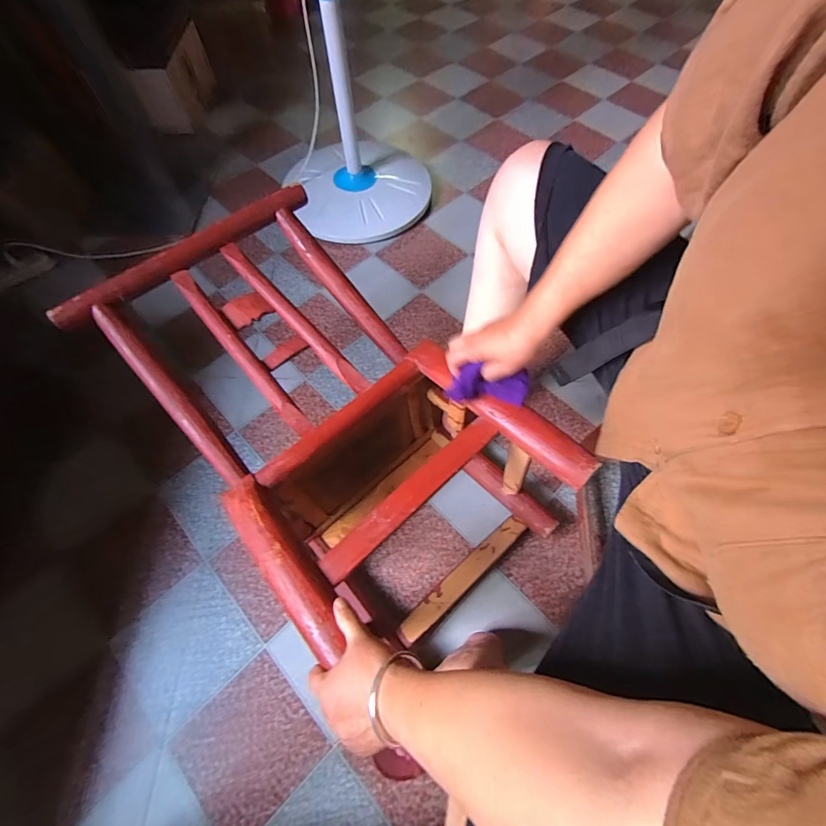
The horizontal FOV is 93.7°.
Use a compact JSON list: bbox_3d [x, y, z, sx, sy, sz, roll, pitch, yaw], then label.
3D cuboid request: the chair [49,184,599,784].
[{"bbox_3d":[-0.140,0.014,0.643,0.371,0.311,0.642,-41,70,-17],"label":"chair"}]

